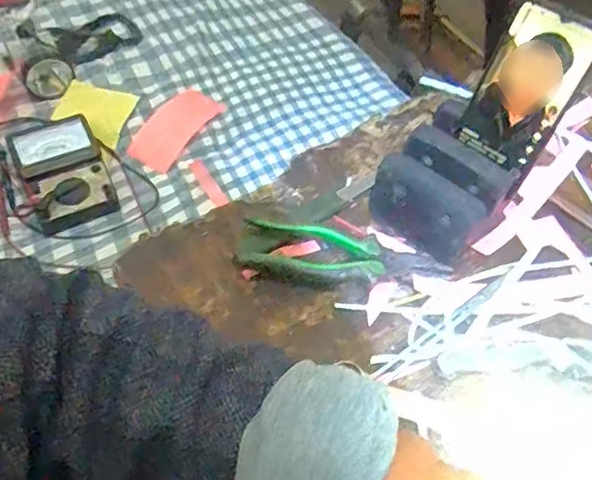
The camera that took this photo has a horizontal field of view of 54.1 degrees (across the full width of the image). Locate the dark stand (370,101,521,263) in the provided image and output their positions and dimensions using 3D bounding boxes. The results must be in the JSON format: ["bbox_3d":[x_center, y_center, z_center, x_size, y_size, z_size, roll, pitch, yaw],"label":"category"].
[{"bbox_3d":[0.147,-0.055,0.557,0.102,0.074,0.127,35,61,21],"label":"dark stand"}]

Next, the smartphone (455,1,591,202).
[{"bbox_3d":[0.196,-0.124,0.502,0.074,0.142,0.012,37,42,21],"label":"smartphone"}]

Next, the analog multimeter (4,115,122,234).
[{"bbox_3d":[-0.336,-0.106,0.835,0.115,0.036,0.183,-24,58,-17],"label":"analog multimeter"}]

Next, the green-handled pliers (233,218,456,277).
[{"bbox_3d":[0.045,0.011,0.535,0.185,0.033,0.041,7,55,4],"label":"green-handled pliers"}]

